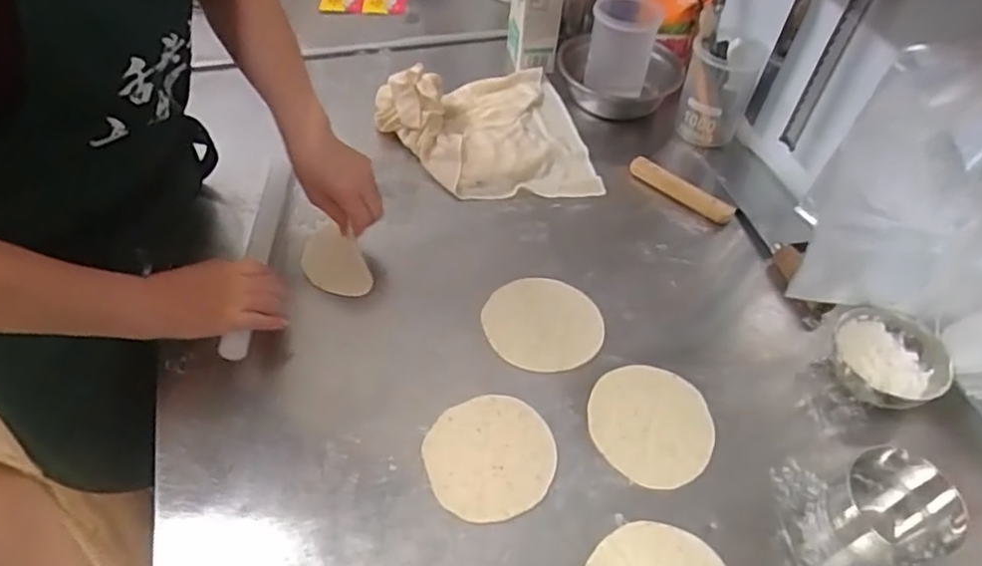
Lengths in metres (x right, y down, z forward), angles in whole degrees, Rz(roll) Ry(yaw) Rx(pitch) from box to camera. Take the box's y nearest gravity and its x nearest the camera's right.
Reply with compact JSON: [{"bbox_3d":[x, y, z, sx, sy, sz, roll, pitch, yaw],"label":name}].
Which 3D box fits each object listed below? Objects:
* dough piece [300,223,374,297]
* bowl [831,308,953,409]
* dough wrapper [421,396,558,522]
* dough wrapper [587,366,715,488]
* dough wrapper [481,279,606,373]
[{"bbox_3d":[-0.180,-0.023,0.746,0.109,0.016,0.062,35,83,26],"label":"dough piece"},{"bbox_3d":[0.404,0.082,0.666,0.103,0.051,0.097,22,51,14],"label":"bowl"},{"bbox_3d":[0.001,0.160,0.611,0.120,0.006,0.113,2,49,-3],"label":"dough wrapper"},{"bbox_3d":[0.155,0.137,0.638,0.115,0.009,0.122,2,56,2],"label":"dough wrapper"},{"bbox_3d":[0.057,0.042,0.714,0.127,0.011,0.120,3,48,5],"label":"dough wrapper"}]

